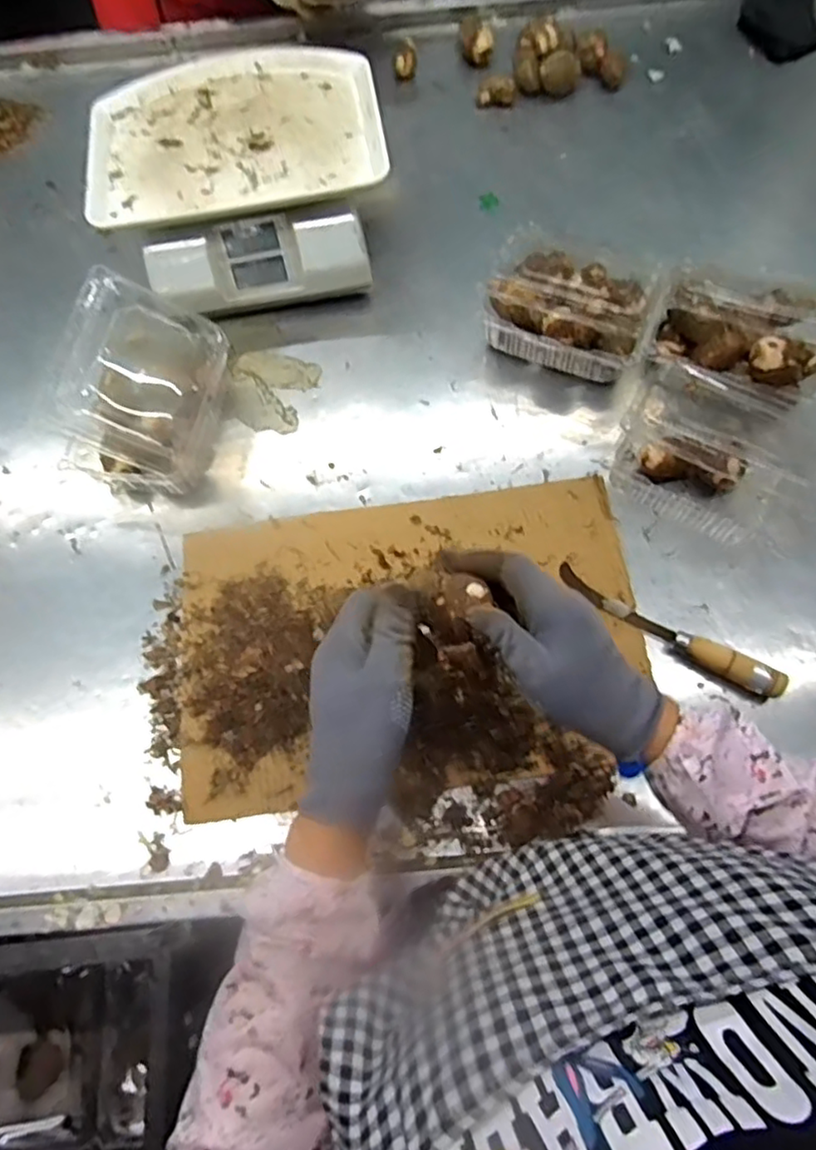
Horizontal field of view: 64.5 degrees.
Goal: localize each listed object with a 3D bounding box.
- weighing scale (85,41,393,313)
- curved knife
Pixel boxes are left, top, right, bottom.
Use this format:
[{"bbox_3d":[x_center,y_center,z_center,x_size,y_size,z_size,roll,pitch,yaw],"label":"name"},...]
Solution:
[{"bbox_3d":[-0.177,-0.432,0.718,0.297,0.128,0.265,-11,69,-2],"label":"weighing scale"},{"bbox_3d":[0.224,0.046,0.562,0.202,0.027,0.022,31,73,13],"label":"curved knife"}]

